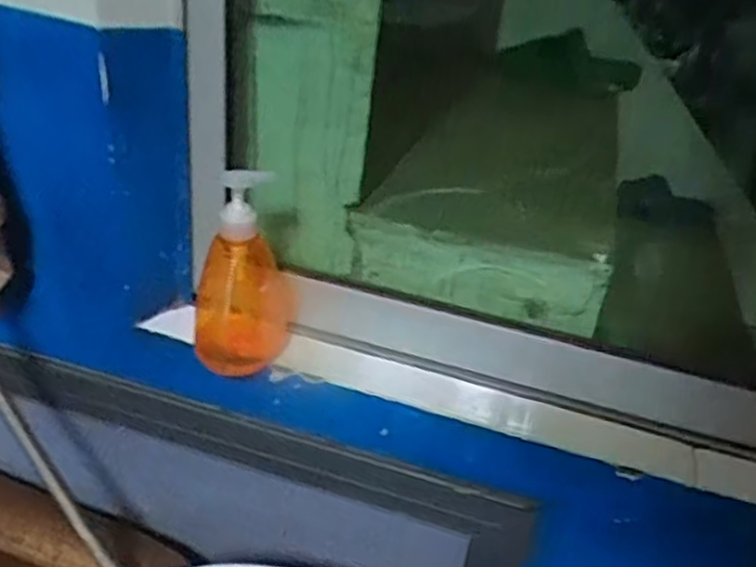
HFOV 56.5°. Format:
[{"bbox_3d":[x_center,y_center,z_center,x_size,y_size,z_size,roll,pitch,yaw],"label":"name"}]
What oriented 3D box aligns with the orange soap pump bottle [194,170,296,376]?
[{"bbox_3d":[-0.119,-0.011,0.634,0.088,0.178,0.078,2,30,-9],"label":"orange soap pump bottle"}]

